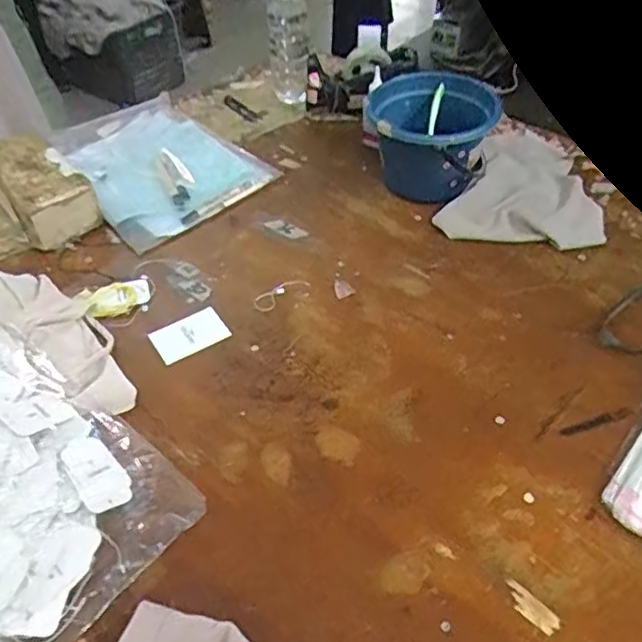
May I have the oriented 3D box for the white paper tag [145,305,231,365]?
[{"bbox_3d":[-0.170,0.017,0.849,0.091,0.007,0.063,-26,59,-22],"label":"white paper tag"}]

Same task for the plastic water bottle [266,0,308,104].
[{"bbox_3d":[-0.059,-0.496,1.126,0.072,0.272,0.056,-2,46,3],"label":"plastic water bottle"}]

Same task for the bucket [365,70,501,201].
[{"bbox_3d":[0.171,-0.274,1.017,0.180,0.131,0.195,-8,46,-6],"label":"bucket"}]

